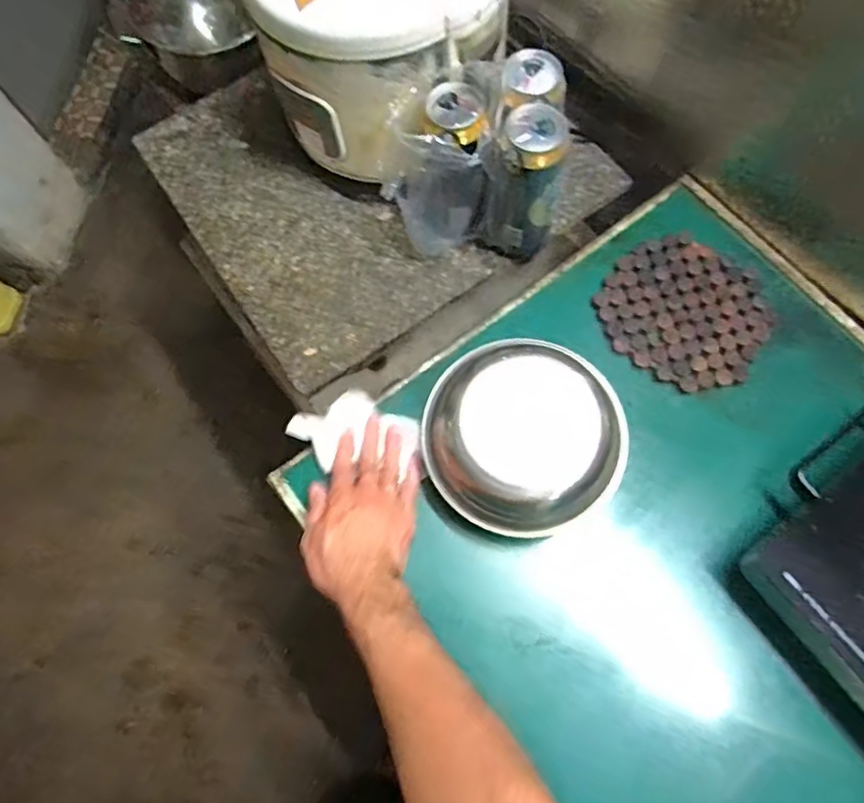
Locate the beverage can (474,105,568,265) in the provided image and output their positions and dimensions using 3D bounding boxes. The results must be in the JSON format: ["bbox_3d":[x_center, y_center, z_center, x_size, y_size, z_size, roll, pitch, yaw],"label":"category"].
[{"bbox_3d":[0.091,-0.220,0.603,0.077,0.162,0.067,7,72,4],"label":"beverage can"}]

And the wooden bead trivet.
[{"bbox_3d":[0.272,-0.099,0.625,0.169,0.011,0.164,-1,72,2],"label":"wooden bead trivet"}]

